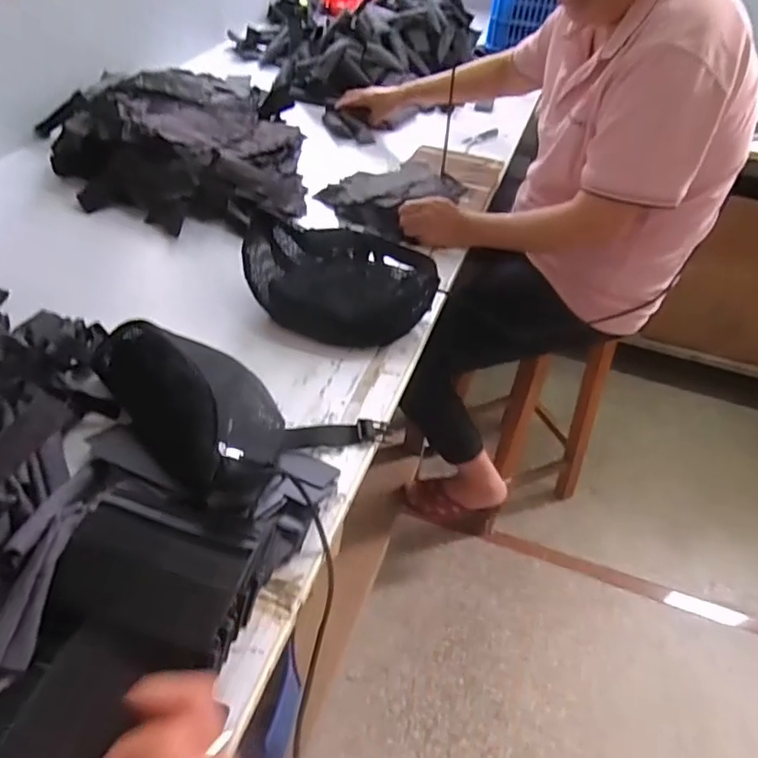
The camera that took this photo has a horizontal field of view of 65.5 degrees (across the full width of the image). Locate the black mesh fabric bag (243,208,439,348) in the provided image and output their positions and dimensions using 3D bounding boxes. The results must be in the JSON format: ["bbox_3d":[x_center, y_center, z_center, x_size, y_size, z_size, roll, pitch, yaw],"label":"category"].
[{"bbox_3d":[-0.054,-0.139,0.805,0.249,0.097,0.158,3,45,-2],"label":"black mesh fabric bag"}]

